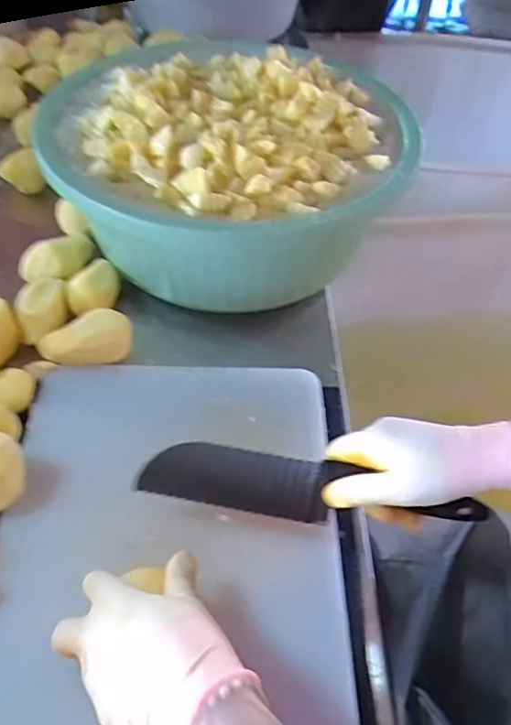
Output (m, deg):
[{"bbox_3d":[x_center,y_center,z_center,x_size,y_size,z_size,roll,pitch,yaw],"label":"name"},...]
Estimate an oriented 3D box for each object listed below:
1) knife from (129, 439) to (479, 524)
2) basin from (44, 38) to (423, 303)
[{"bbox_3d":[0.040,0.094,0.432,0.257,0.056,0.020,6,20,4],"label":"knife"},{"bbox_3d":[-0.040,-0.213,0.647,0.361,0.167,0.363,1,49,-2],"label":"basin"}]

